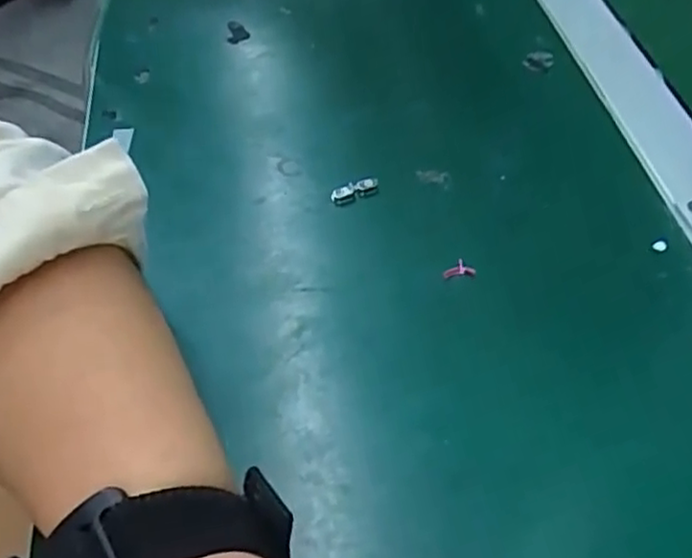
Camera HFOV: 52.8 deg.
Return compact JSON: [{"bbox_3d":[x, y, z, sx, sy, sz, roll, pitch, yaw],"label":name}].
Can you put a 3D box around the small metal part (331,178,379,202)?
[{"bbox_3d":[0.004,-0.046,0.356,0.026,0.004,0.008,-16,53,-11],"label":"small metal part"}]

